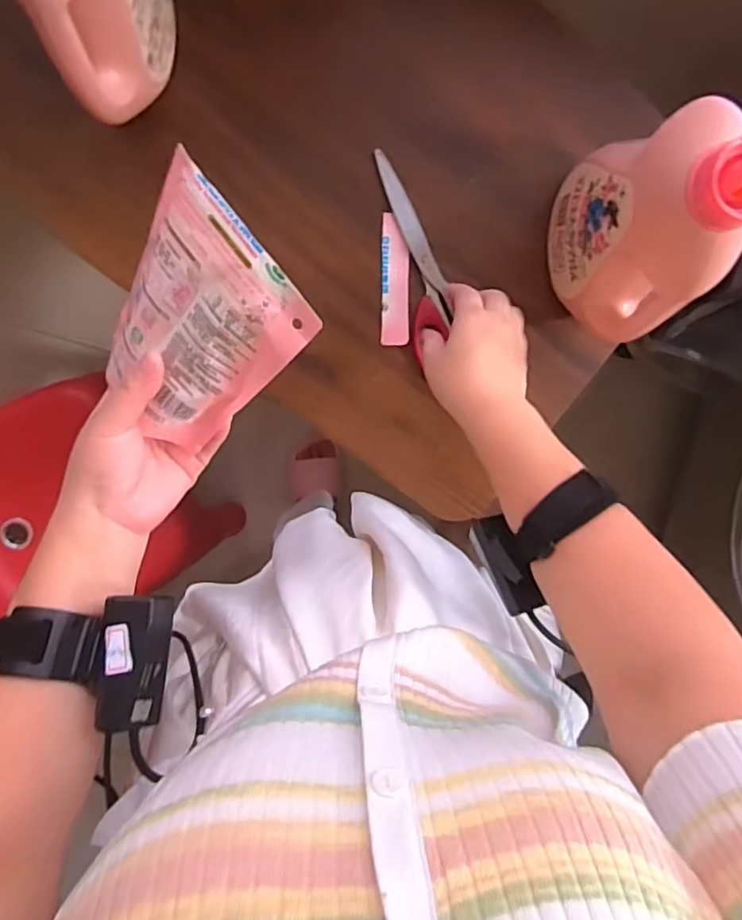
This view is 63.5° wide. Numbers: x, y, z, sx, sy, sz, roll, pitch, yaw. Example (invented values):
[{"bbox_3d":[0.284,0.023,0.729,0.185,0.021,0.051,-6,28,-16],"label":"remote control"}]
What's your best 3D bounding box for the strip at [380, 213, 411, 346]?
[{"bbox_3d":[0.022,-0.156,0.526,0.025,0.005,0.109,1,99,6],"label":"strip"}]

